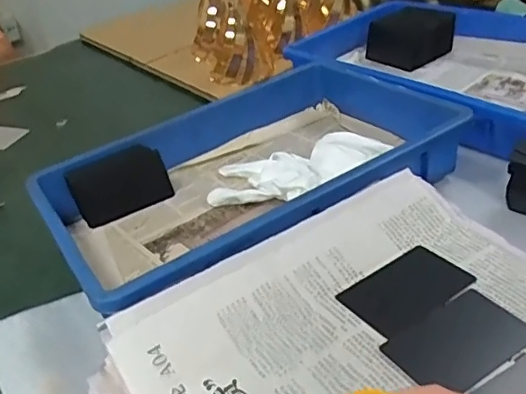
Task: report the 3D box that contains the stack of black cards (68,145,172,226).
[{"bbox_3d":[-0.147,-0.014,0.583,0.095,0.064,0.006,-24,3,-21],"label":"stack of black cards"}]

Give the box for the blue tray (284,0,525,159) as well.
[{"bbox_3d":[0.225,-0.154,0.699,0.258,0.076,0.370,-32,42,-31],"label":"blue tray"}]

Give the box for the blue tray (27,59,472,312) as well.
[{"bbox_3d":[-0.020,-0.022,0.553,0.364,0.076,0.258,-26,39,-25],"label":"blue tray"}]

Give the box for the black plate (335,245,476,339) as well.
[{"bbox_3d":[0.101,0.065,0.393,0.086,0.006,0.055,-26,39,-24],"label":"black plate"}]

